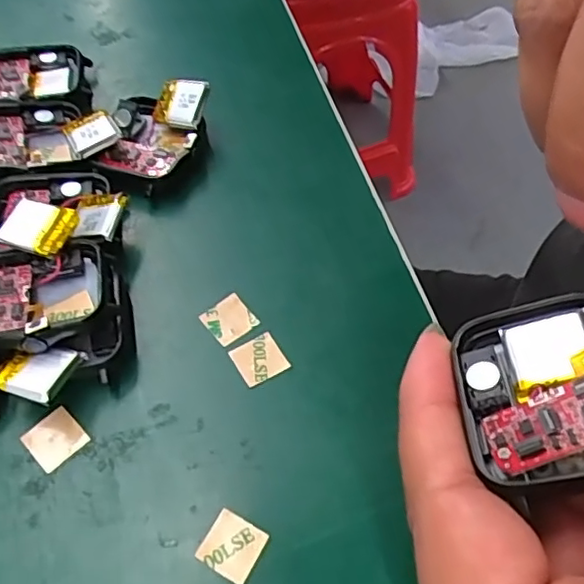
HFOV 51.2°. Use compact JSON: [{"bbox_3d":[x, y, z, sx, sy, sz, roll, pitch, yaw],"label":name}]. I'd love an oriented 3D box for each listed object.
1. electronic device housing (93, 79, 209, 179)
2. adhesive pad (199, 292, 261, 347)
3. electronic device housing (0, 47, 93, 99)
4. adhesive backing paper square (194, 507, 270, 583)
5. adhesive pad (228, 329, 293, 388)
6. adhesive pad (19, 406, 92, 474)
[{"bbox_3d":[-0.054,-0.065,0.244,0.037,0.024,0.044,7,56,3],"label":"electronic device housing"},{"bbox_3d":[-0.021,0.009,0.208,0.015,0.004,0.015,-34,66,-18],"label":"adhesive pad"},{"bbox_3d":[-0.114,-0.092,0.267,0.044,0.013,0.036,2,56,0],"label":"electronic device housing"},{"bbox_3d":[-0.016,0.069,0.167,0.015,0.004,0.015,25,59,15],"label":"adhesive backing paper square"},{"bbox_3d":[-0.011,0.021,0.199,0.015,0.004,0.015,-26,60,-18],"label":"adhesive pad"},{"bbox_3d":[-0.071,0.044,0.183,0.015,0.004,0.015,39,63,22],"label":"adhesive pad"}]

